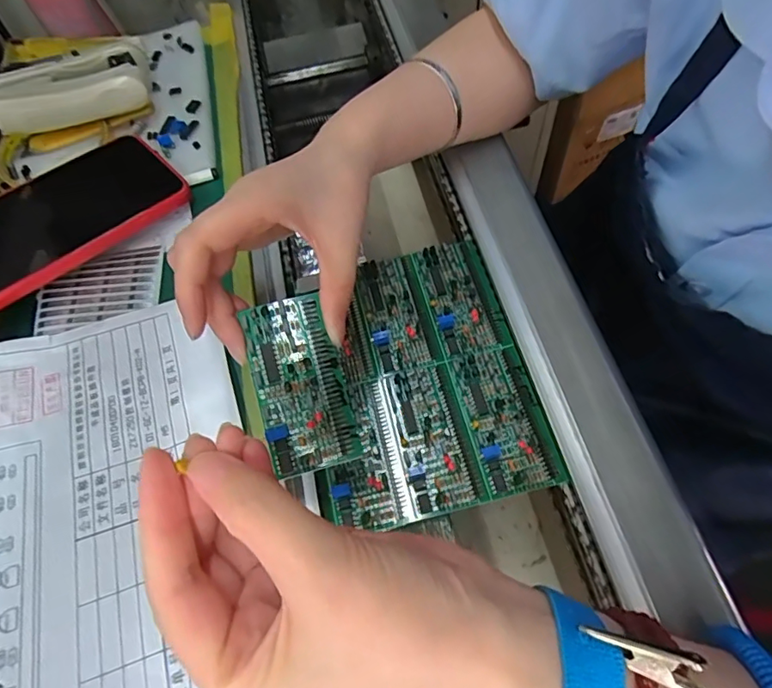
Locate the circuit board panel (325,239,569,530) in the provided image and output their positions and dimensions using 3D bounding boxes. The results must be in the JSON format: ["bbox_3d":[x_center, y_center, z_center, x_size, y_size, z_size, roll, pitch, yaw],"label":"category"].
[{"bbox_3d":[0.019,0.015,0.303,0.118,0.009,0.163,-11,61,-6],"label":"circuit board panel"}]

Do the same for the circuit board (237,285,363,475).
[{"bbox_3d":[-0.042,0.018,0.245,0.041,0.005,0.082,-14,82,-8],"label":"circuit board"}]

